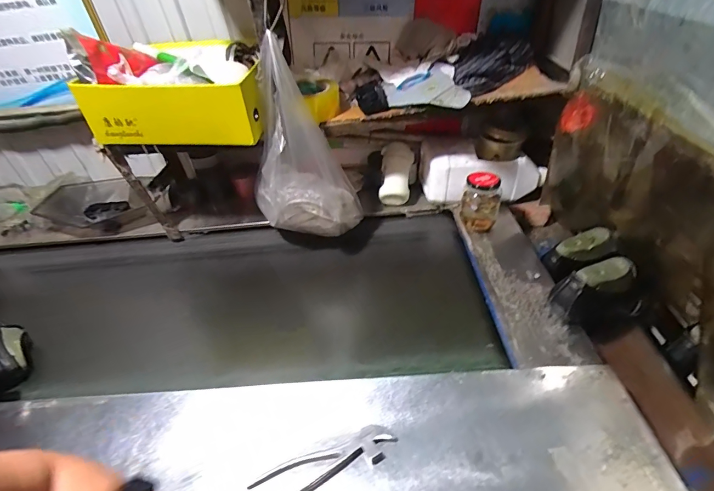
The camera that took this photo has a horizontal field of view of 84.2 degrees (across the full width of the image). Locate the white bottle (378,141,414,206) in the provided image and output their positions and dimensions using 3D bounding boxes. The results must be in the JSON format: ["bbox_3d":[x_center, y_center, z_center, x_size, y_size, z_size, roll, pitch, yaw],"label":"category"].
[{"bbox_3d":[0.101,-0.187,0.998,0.082,0.060,0.161,1,64,9],"label":"white bottle"}]

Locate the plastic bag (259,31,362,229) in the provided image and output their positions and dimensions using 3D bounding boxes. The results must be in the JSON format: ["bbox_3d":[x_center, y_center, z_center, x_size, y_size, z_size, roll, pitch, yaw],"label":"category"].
[{"bbox_3d":[-0.112,-0.180,0.783,0.213,0.342,0.136,-13,39,-8],"label":"plastic bag"}]

